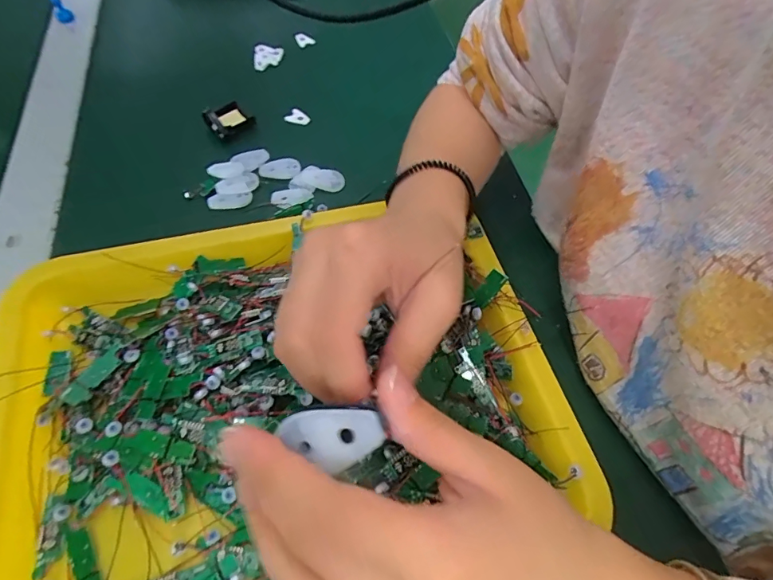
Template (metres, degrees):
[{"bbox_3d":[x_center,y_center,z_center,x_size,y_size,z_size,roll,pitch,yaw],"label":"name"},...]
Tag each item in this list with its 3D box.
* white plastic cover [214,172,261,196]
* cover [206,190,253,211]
[{"bbox_3d":[-0.127,-0.091,0.393,0.036,0.008,0.017,-19,60,-14],"label":"white plastic cover"},{"bbox_3d":[-0.133,-0.075,0.389,0.036,0.006,0.015,-7,58,-7],"label":"cover"}]

